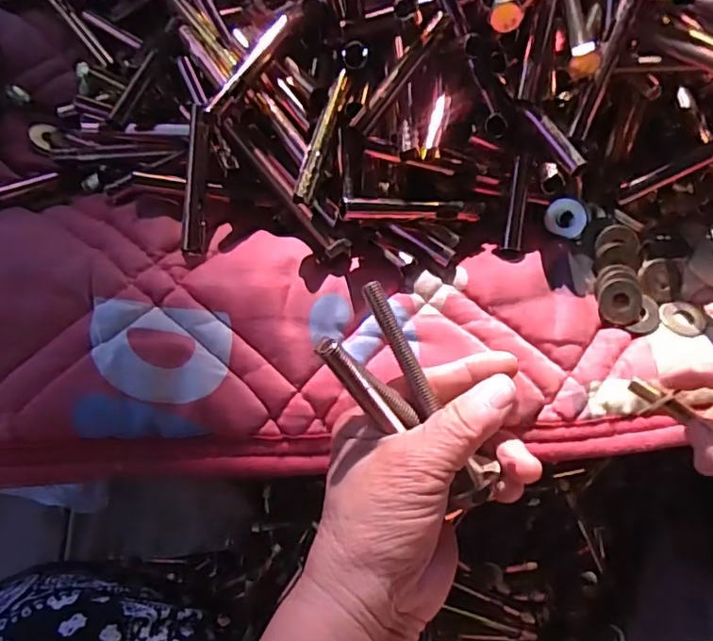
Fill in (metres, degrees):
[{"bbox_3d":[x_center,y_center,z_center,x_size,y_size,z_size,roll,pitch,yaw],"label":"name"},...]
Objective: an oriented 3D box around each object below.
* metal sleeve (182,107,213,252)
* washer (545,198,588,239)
[{"bbox_3d":[-0.089,-0.079,0.309,0.011,0.007,0.085,2,83,-2],"label":"metal sleeve"},{"bbox_3d":[0.125,-0.061,0.330,0.023,0.004,0.024,-4,101,21],"label":"washer"}]

